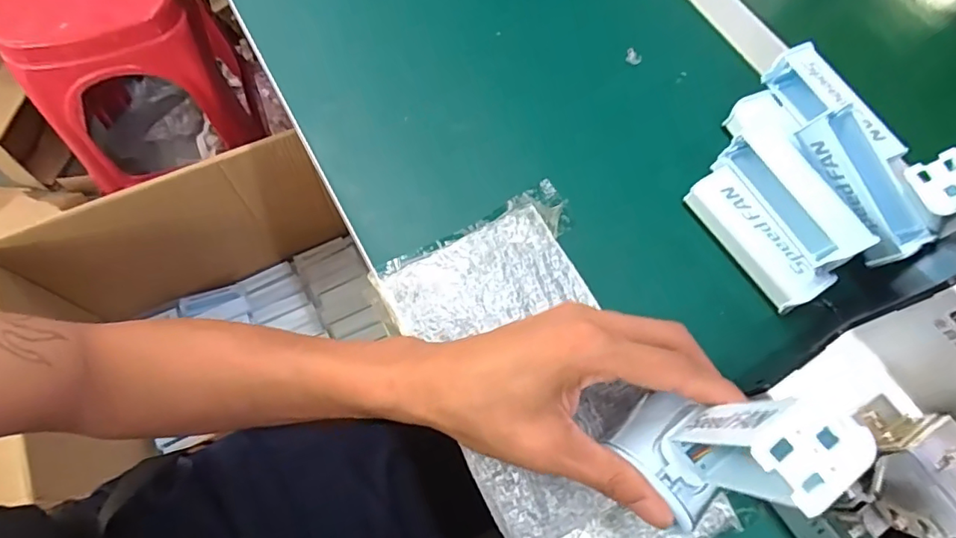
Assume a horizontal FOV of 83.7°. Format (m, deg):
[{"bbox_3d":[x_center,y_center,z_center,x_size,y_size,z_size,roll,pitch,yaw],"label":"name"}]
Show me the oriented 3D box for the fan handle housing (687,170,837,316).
[{"bbox_3d":[0.182,-0.020,0.353,0.030,0.019,0.099,-28,71,-14],"label":"fan handle housing"}]

